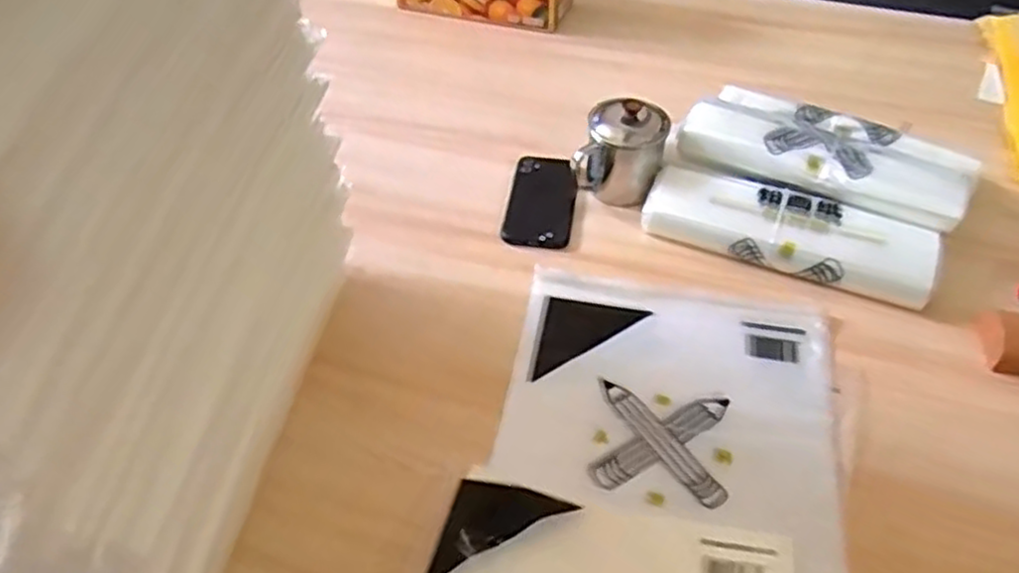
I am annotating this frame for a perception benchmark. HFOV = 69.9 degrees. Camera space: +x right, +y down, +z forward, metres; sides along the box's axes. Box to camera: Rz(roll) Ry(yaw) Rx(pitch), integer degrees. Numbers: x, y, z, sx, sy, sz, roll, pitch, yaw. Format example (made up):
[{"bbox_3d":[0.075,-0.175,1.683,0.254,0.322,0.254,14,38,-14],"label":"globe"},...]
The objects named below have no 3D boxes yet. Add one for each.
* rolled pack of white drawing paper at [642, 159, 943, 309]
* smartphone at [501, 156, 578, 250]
[{"bbox_3d":[0.291,-0.057,0.771,0.293,0.053,0.086,20,51,17],"label":"rolled pack of white drawing paper"},{"bbox_3d":[0.038,-0.101,0.844,0.075,0.014,0.147,7,48,7],"label":"smartphone"}]

